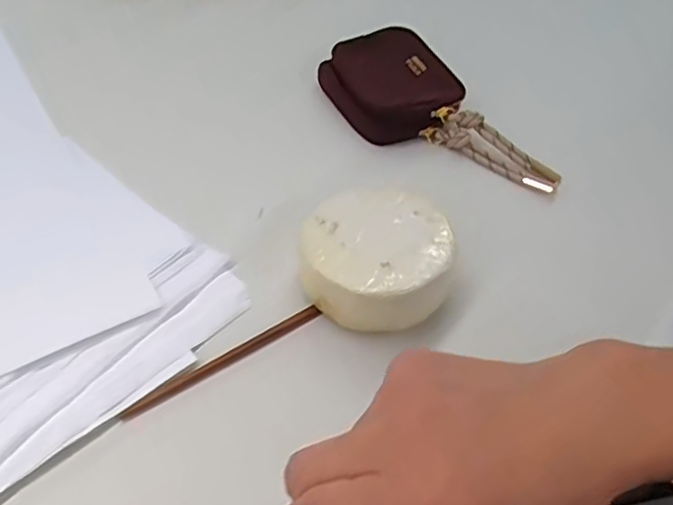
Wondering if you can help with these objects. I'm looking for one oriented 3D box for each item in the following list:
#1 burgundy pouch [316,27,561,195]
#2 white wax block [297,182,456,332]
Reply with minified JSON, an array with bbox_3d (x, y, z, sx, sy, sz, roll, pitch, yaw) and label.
[{"bbox_3d":[0.075,-0.108,0.506,0.095,0.044,0.201,-26,57,-24],"label":"burgundy pouch"},{"bbox_3d":[0.026,0.005,0.398,0.097,0.051,0.093,37,56,24],"label":"white wax block"}]

